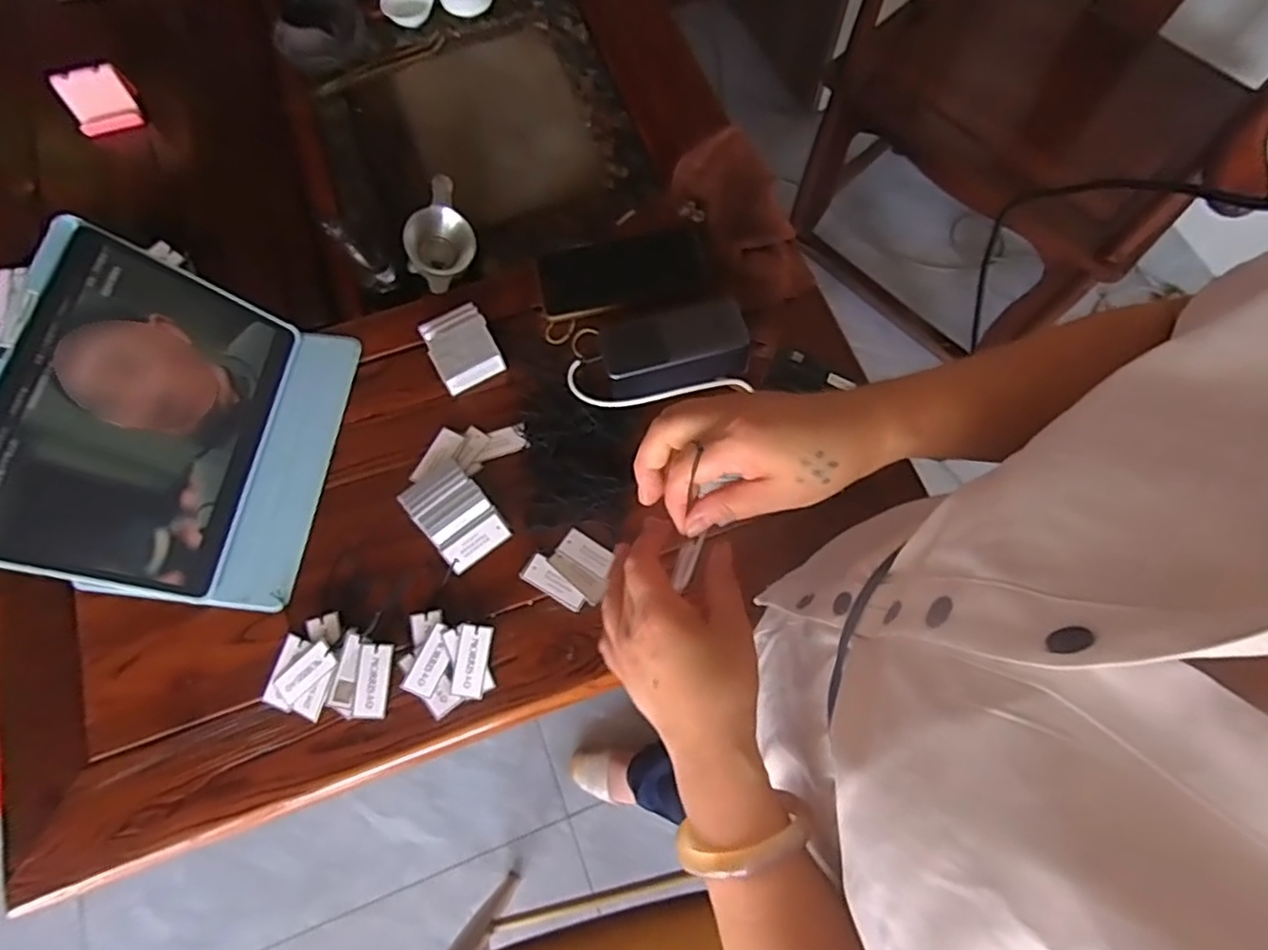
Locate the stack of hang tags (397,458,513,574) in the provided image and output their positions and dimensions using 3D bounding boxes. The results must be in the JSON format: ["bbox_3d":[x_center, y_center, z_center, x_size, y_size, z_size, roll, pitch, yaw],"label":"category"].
[{"bbox_3d":[-0.159,0.034,0.589,0.060,0.015,0.090,-39,75,-12],"label":"stack of hang tags"}]

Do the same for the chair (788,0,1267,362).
[{"bbox_3d":[0.741,-0.726,1.119,0.690,0.825,0.694,-41,76,-13],"label":"chair"}]

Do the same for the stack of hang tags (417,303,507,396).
[{"bbox_3d":[-0.166,-0.124,0.640,0.059,0.022,0.077,-26,73,-9],"label":"stack of hang tags"}]

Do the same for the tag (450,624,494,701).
[{"bbox_3d":[-0.134,0.153,0.551,0.026,0.010,0.059,6,71,2],"label":"tag"}]

